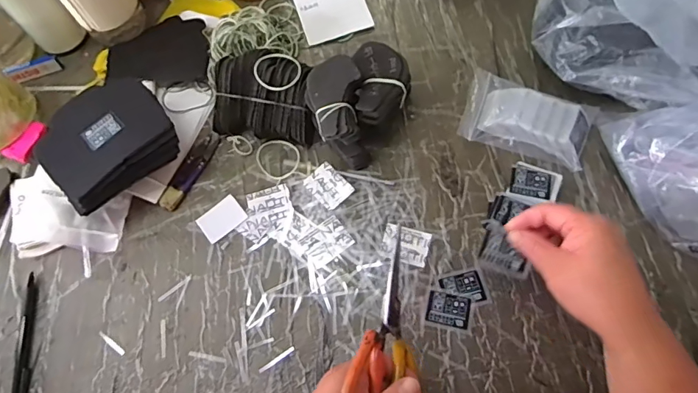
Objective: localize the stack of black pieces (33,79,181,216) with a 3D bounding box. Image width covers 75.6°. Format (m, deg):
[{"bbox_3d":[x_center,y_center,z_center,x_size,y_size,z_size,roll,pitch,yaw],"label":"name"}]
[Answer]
[{"bbox_3d":[-0.260,-0.061,0.483,0.129,0.033,0.115,-39,71,-11],"label":"stack of black pieces"}]

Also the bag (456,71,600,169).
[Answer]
[{"bbox_3d":[0.199,-0.089,0.498,0.134,0.033,0.089,17,71,11],"label":"bag"}]

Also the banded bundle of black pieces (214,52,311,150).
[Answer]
[{"bbox_3d":[-0.093,-0.120,0.520,0.114,0.063,0.108,5,67,7],"label":"banded bundle of black pieces"}]

